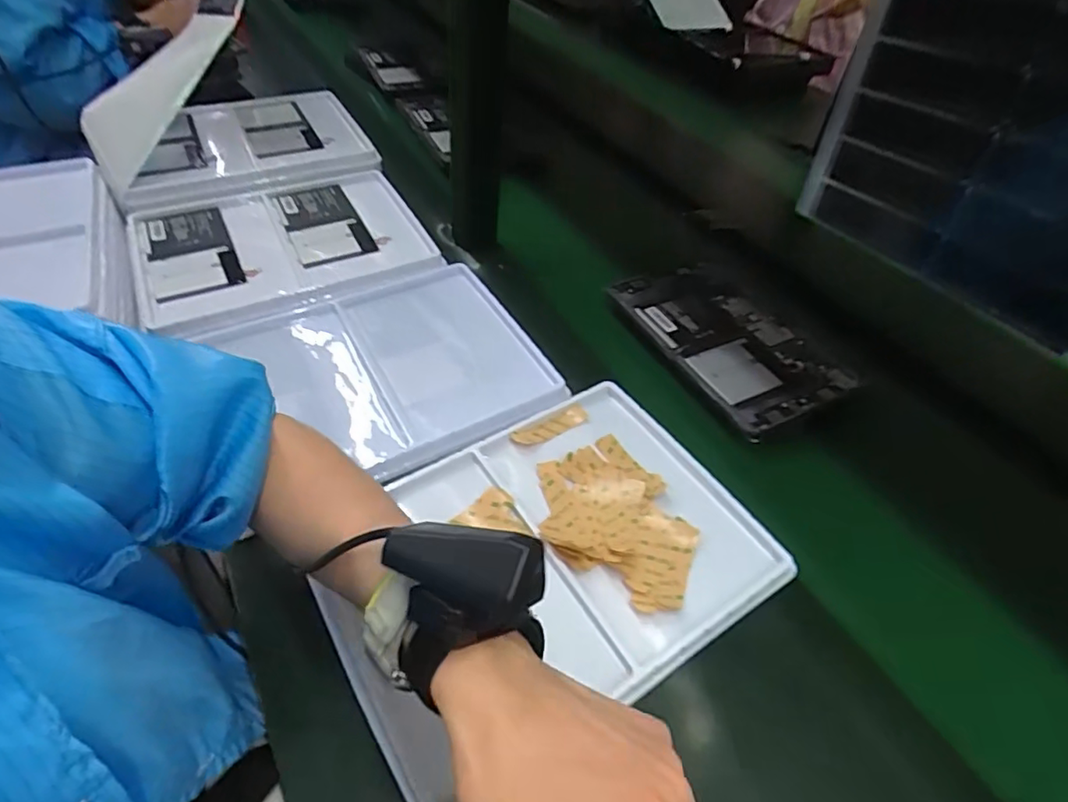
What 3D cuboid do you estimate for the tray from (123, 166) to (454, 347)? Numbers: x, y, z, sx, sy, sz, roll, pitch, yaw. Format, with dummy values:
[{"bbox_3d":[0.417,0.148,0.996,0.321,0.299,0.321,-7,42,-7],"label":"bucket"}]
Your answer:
[{"bbox_3d":[-0.315,-0.199,0.740,0.326,0.024,0.278,-19,52,-22],"label":"tray"}]

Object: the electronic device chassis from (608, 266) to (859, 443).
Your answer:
[{"bbox_3d":[0.215,-0.069,0.663,0.157,0.030,0.252,-17,51,-20],"label":"electronic device chassis"}]

